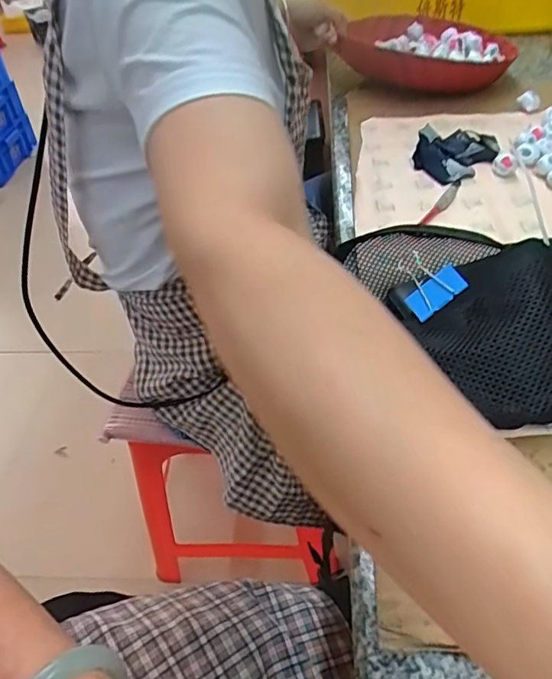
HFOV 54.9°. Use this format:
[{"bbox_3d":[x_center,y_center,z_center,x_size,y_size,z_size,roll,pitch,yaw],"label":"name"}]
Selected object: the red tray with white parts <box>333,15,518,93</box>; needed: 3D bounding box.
[{"bbox_3d":[0.215,-0.431,0.781,0.234,0.049,0.234,-3,46,2],"label":"red tray with white parts"}]

